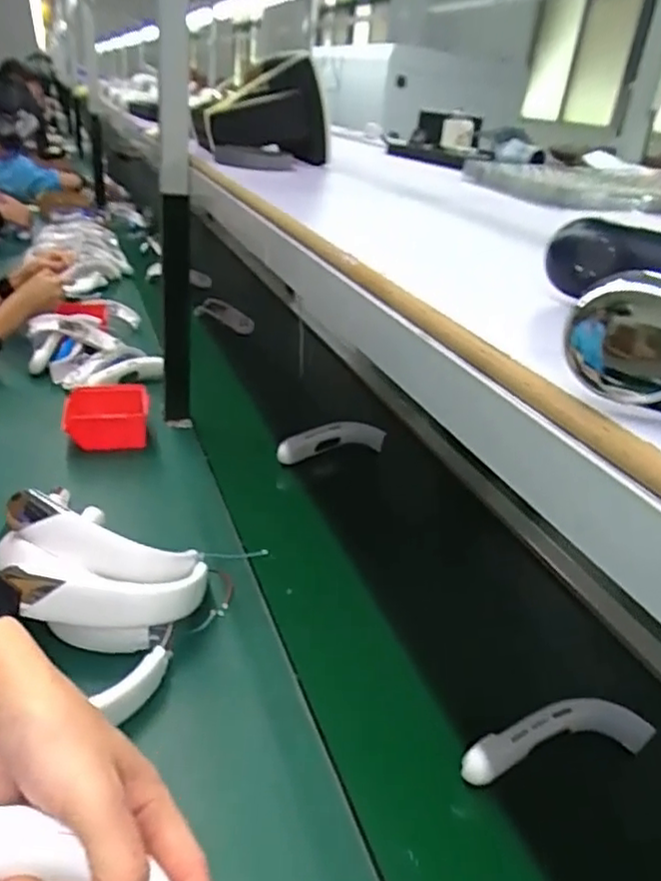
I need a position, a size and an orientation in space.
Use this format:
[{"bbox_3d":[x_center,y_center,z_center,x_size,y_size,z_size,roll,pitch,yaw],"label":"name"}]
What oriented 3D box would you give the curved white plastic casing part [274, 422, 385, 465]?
[{"bbox_3d":[-0.003,0.005,1.144,0.198,0.050,0.050,-6,31,-21],"label":"curved white plastic casing part"}]

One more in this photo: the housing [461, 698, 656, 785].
[{"bbox_3d":[0.216,0.288,0.634,0.194,0.041,0.044,-3,30,-16],"label":"housing"}]

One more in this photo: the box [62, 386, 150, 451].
[{"bbox_3d":[-0.378,-0.035,1.095,0.139,0.074,0.128,-1,29,-12],"label":"box"}]

